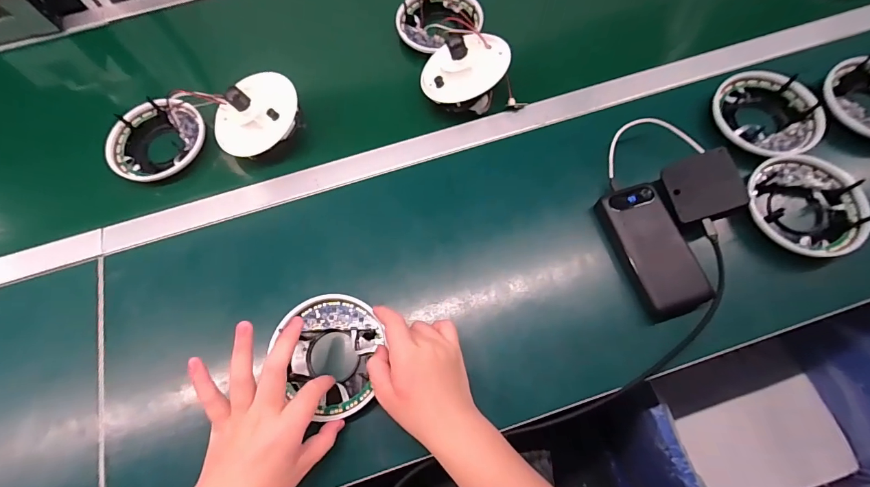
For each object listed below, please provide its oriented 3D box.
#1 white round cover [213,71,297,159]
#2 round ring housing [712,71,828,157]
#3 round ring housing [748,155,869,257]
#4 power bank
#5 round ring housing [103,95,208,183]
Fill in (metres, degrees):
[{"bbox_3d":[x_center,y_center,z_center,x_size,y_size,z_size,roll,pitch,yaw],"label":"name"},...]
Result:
[{"bbox_3d":[-0.247,-0.174,0.529,0.128,0.048,0.101,-43,80,9],"label":"white round cover"},{"bbox_3d":[0.449,-0.175,0.537,0.122,0.034,0.140,12,72,5],"label":"round ring housing"},{"bbox_3d":[0.461,-0.046,0.500,0.121,0.049,0.133,0,71,1],"label":"round ring housing"},{"bbox_3d":[0.262,0.006,0.483,0.079,0.032,0.160,-17,72,-5],"label":"power bank"},{"bbox_3d":[-0.399,-0.149,0.572,0.123,0.035,0.130,0,71,1],"label":"round ring housing"}]

